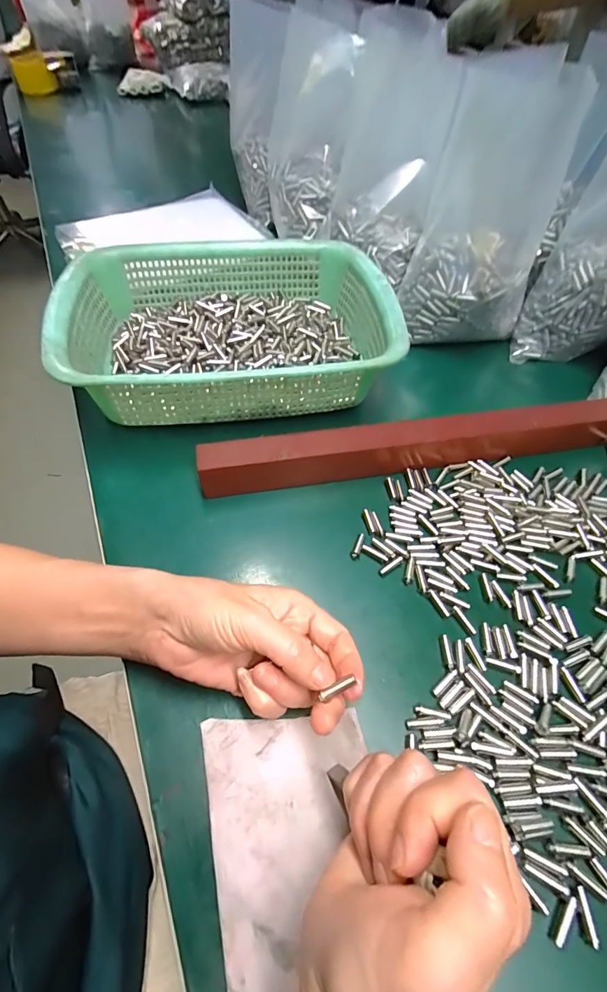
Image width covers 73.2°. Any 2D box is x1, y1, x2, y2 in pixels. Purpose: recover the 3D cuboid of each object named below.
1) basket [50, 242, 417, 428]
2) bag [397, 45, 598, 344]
[{"bbox_3d":[-0.069,-0.165,0.396,0.286,0.069,0.217,-7,55,-6],"label":"basket"},{"bbox_3d":[0.179,-0.268,0.402,0.123,0.203,0.113,22,57,14],"label":"bag"}]

